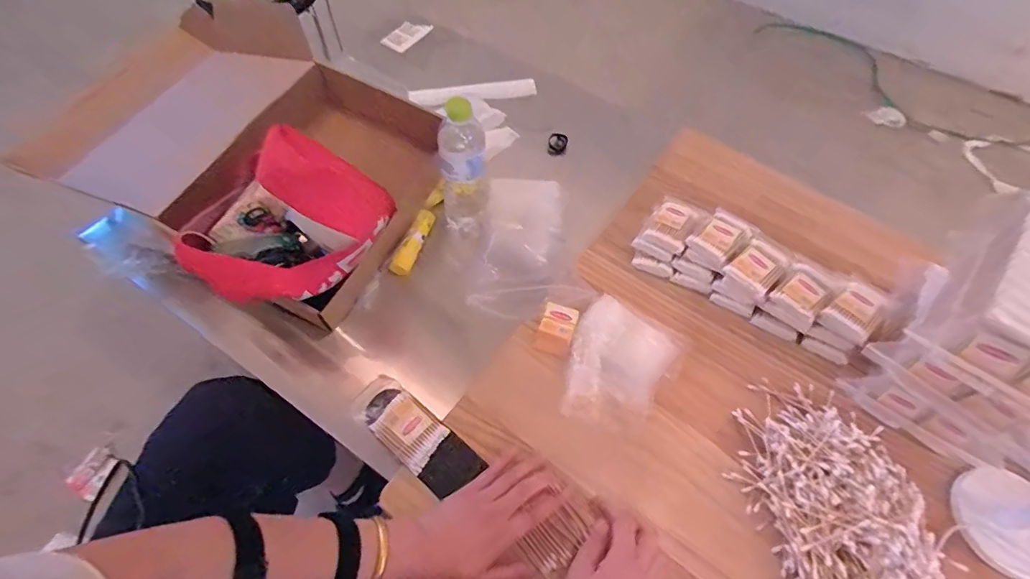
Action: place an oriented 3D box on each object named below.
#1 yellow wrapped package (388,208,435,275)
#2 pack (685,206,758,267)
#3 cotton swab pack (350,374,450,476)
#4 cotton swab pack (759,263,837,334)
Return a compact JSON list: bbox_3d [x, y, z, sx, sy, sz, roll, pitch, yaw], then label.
[{"bbox_3d":[-0.161,-0.073,0.765,0.024,0.026,0.110,28,89,13],"label":"yellow wrapped package"},{"bbox_3d":[0.287,-0.073,0.669,0.086,0.019,0.063,-39,69,-22],"label":"pack"},{"bbox_3d":[-0.139,0.157,0.580,0.116,0.026,0.063,35,64,17],"label":"cotton swab pack"},{"bbox_3d":[0.373,0.009,0.631,0.062,0.031,0.085,41,66,19],"label":"cotton swab pack"}]

